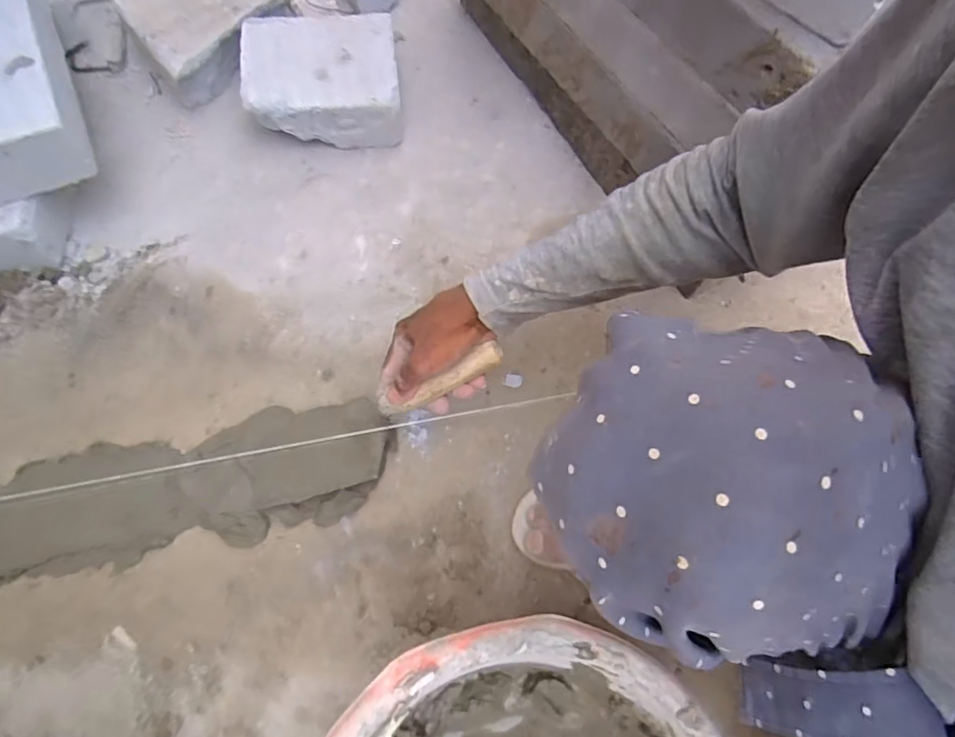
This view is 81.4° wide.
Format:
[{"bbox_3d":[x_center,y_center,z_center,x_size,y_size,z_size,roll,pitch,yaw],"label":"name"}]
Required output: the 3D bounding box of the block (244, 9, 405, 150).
[{"bbox_3d":[-0.208,-0.390,0.749,0.200,0.077,0.176,-6,69,-5],"label":"block"}]

